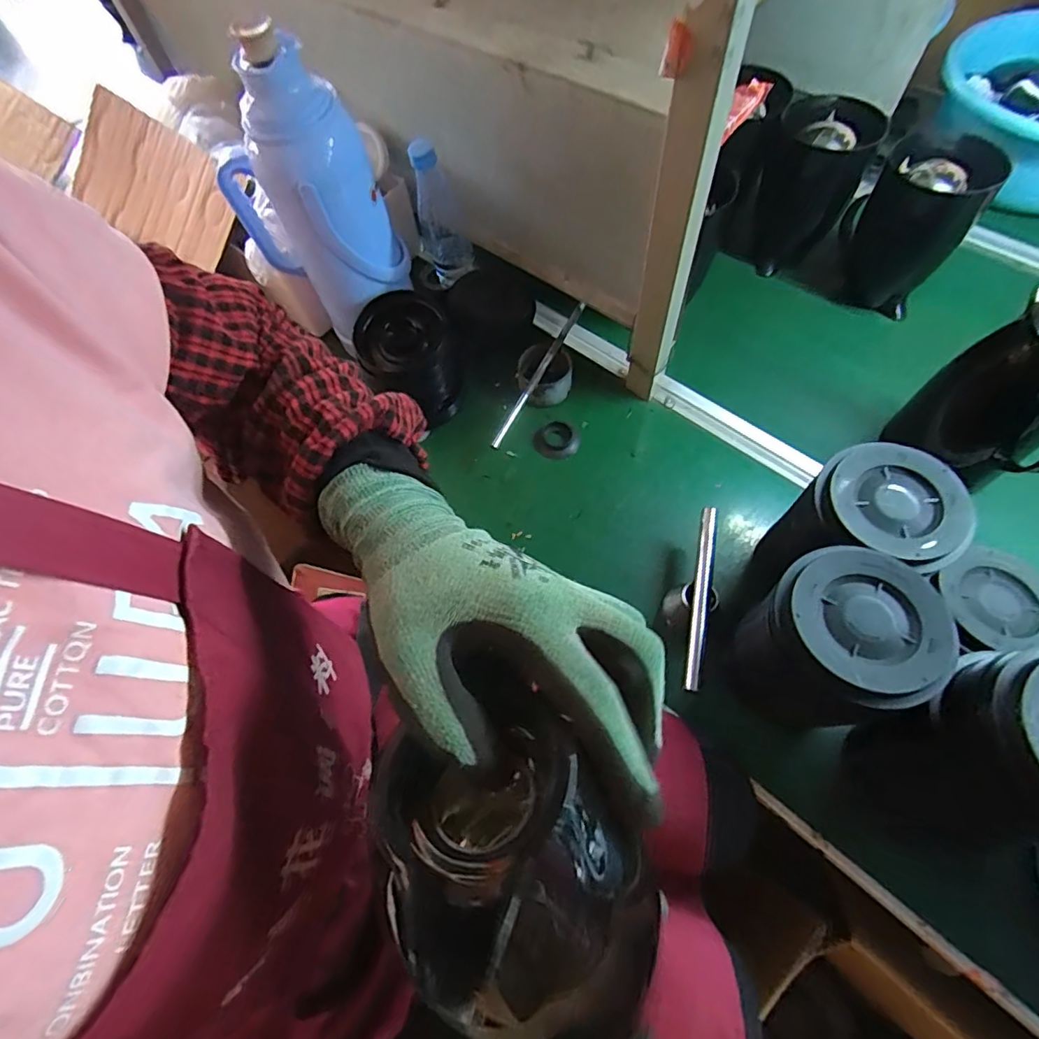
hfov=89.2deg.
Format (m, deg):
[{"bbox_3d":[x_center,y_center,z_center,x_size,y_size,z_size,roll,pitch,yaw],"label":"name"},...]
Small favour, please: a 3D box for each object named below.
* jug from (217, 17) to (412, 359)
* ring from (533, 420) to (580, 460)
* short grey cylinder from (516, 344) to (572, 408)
[{"bbox_3d":[-0.239,-0.380,0.613,0.130,0.287,0.137,30,69,17],"label":"jug"},{"bbox_3d":[0.051,-0.109,0.732,0.062,0.025,0.047,10,64,9],"label":"ring"},{"bbox_3d":[0.035,-0.207,0.746,0.075,0.062,0.072,-2,63,3],"label":"short grey cylinder"}]

